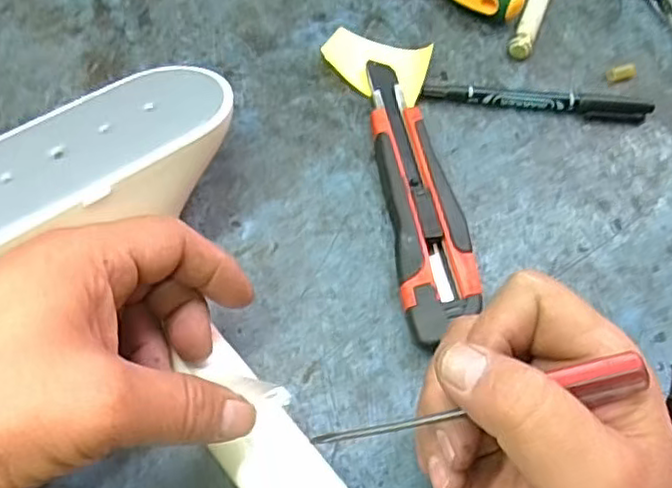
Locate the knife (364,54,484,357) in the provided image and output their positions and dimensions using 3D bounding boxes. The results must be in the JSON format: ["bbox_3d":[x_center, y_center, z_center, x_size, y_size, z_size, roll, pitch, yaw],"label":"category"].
[{"bbox_3d":[0.044,-0.029,0.361,0.038,0.017,0.177,-3,61,-6],"label":"knife"}]

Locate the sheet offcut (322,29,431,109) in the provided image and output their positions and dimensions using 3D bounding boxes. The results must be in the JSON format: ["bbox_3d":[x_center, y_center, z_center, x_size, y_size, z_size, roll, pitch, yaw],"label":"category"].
[{"bbox_3d":[0.024,-0.109,0.407,0.064,0.017,0.040,22,61,8],"label":"sheet offcut"}]

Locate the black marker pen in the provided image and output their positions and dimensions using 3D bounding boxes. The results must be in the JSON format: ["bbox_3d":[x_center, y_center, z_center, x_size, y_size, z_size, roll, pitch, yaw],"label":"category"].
[{"bbox_3d":[0.121,-0.086,0.404,0.136,0.011,0.010,6,60,-1],"label":"black marker pen"}]

